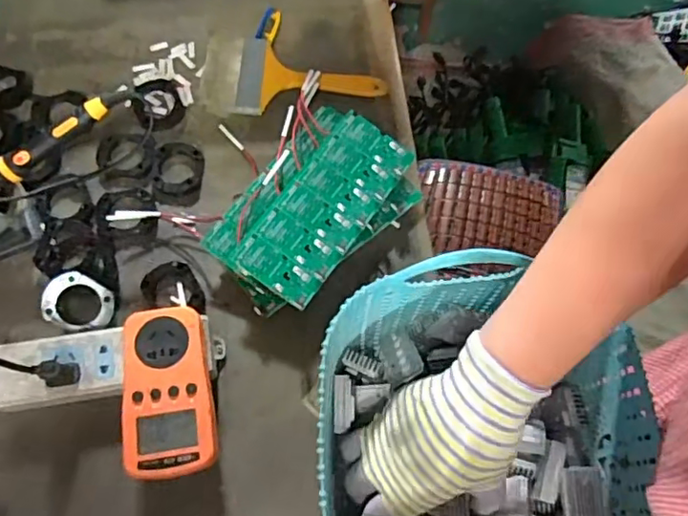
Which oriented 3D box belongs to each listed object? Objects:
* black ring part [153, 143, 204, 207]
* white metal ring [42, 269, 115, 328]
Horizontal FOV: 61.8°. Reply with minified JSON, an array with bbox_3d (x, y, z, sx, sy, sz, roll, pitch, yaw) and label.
[{"bbox_3d":[-0.168,-0.090,0.580,0.049,0.012,0.068,1,68,-3],"label":"black ring part"},{"bbox_3d":[-0.234,0.039,0.508,0.060,0.010,0.048,22,83,-5],"label":"white metal ring"}]

